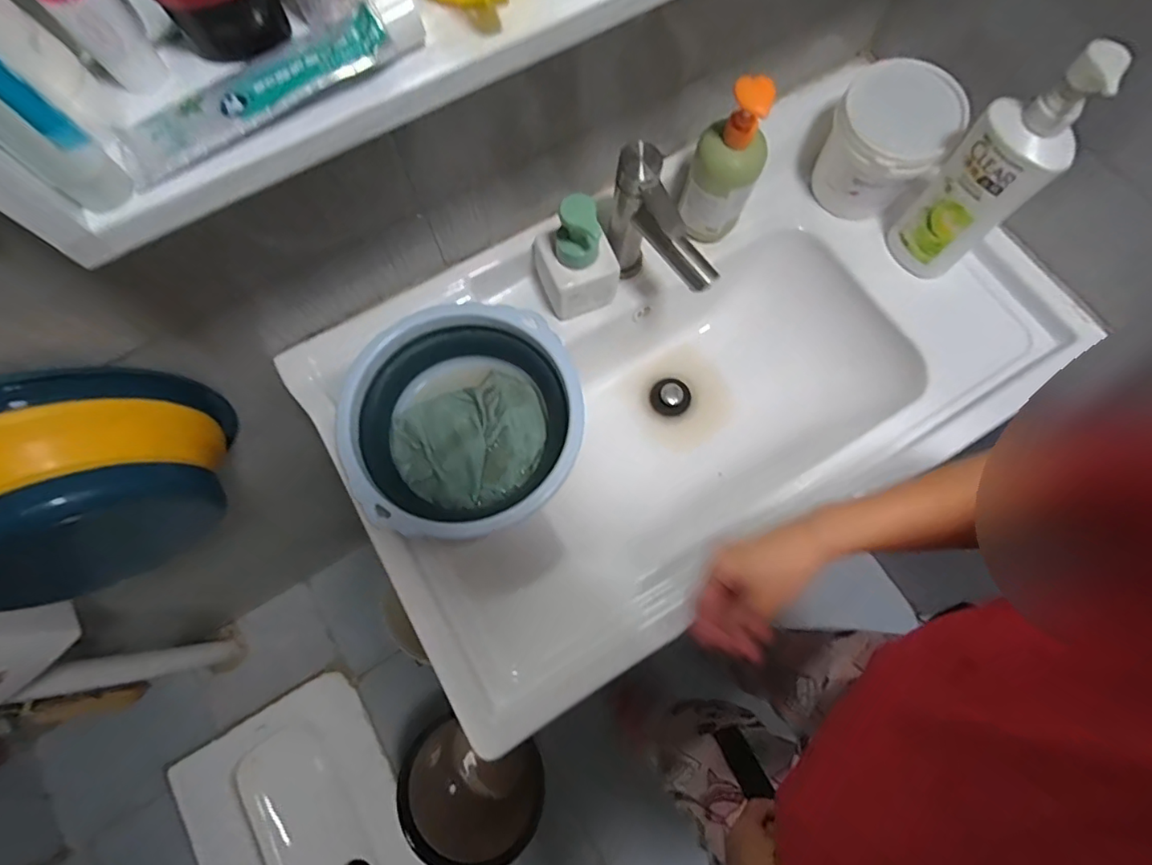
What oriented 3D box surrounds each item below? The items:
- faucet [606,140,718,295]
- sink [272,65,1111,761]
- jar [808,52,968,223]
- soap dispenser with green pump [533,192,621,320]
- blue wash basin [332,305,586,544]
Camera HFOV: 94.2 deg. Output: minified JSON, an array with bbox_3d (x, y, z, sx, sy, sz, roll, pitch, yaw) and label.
[{"bbox_3d":[0.086,-0.190,0.560,0.044,0.168,0.135,-33,76,-9],"label":"faucet"},{"bbox_3d":[0.142,-0.058,0.646,0.774,0.227,0.423,-30,76,-8],"label":"sink"},{"bbox_3d":[0.352,-0.325,0.624,0.115,0.133,0.114,0,74,0],"label":"jar"},{"bbox_3d":[-0.002,-0.192,0.576,0.079,0.146,0.079,-28,75,-8],"label":"soap dispenser with green pump"},{"bbox_3d":[-0.105,-0.010,0.552,0.213,0.080,0.219,0,74,0],"label":"blue wash basin"}]

